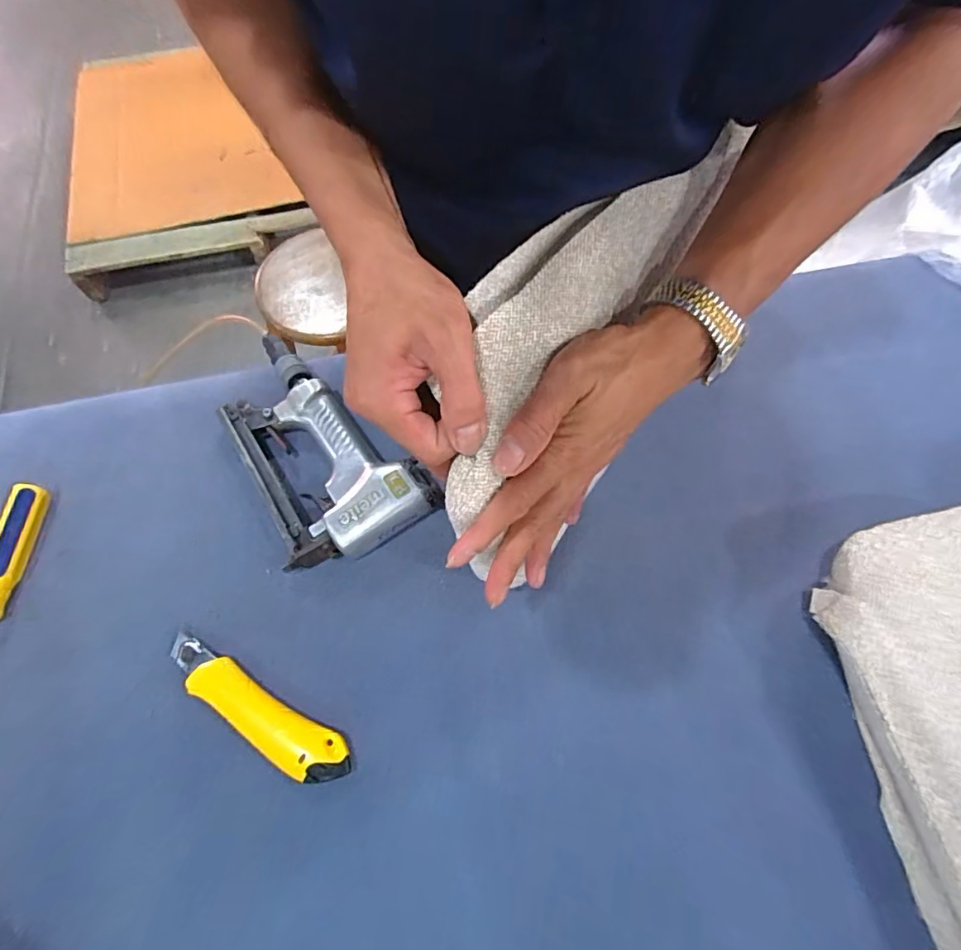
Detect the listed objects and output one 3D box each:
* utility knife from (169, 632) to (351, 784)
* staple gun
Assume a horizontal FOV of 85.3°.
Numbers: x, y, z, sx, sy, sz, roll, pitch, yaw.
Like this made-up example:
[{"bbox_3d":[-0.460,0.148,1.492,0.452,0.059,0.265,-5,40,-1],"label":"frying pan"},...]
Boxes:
[{"bbox_3d":[-0.169,0.173,0.387,0.165,0.016,0.035,29,68,13],"label":"utility knife"},{"bbox_3d":[-0.152,-0.017,0.466,0.136,0.045,0.225,-41,71,-18],"label":"staple gun"}]

